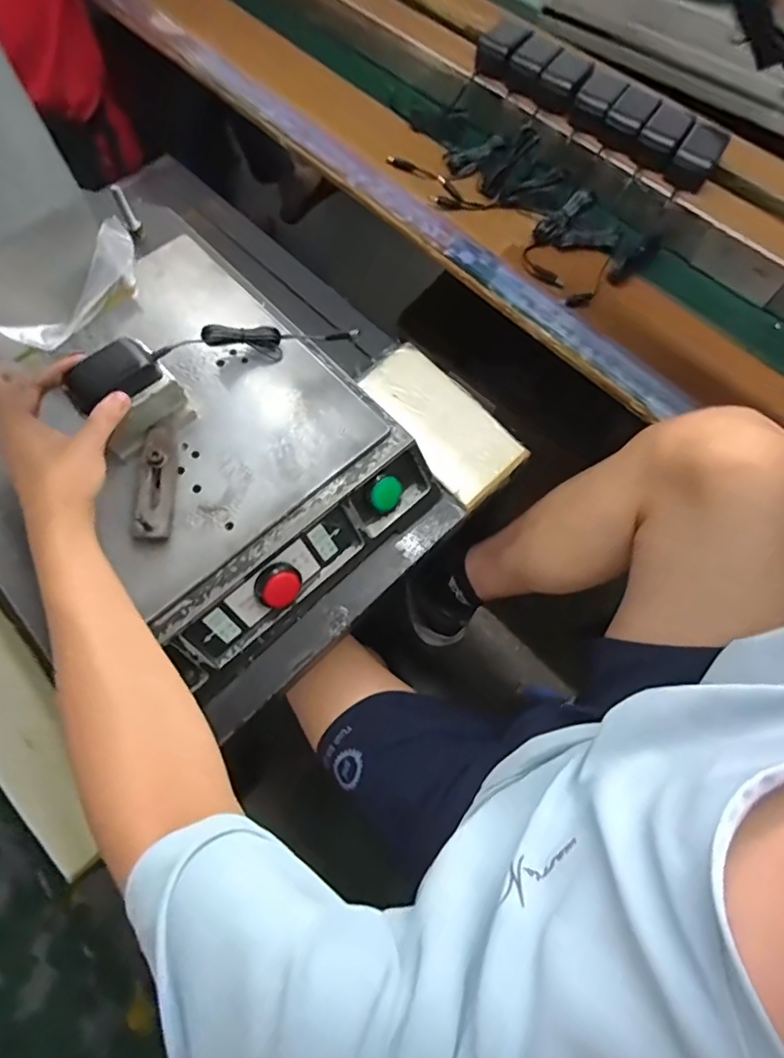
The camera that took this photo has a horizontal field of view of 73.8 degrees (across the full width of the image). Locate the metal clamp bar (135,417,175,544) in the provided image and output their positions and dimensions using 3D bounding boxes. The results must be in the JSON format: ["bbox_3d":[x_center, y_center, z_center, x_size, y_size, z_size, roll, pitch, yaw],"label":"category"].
[{"bbox_3d":[-0.212,-0.043,0.469,0.028,0.028,0.110,-6,69,-3],"label":"metal clamp bar"}]

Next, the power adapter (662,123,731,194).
[{"bbox_3d":[0.329,-0.400,0.565,0.046,0.039,0.059,33,72,11],"label":"power adapter"}]

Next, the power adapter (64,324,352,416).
[{"bbox_3d":[-0.160,-0.173,0.509,0.290,0.036,0.044,-29,70,-39],"label":"power adapter"}]

